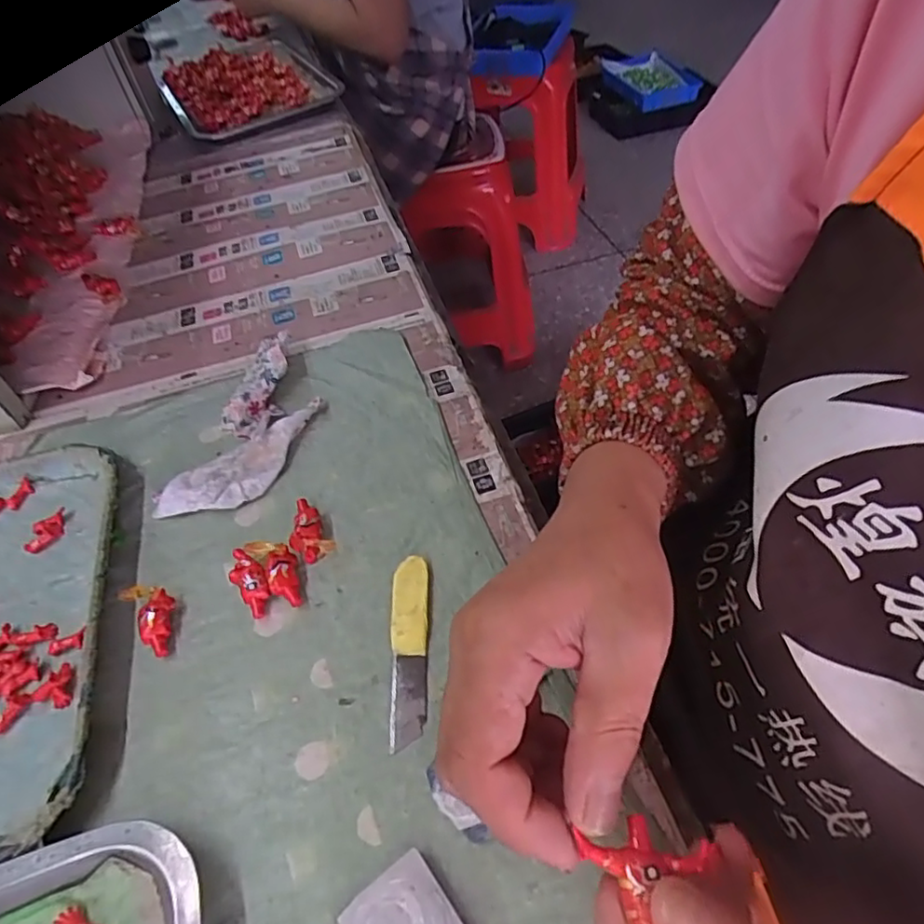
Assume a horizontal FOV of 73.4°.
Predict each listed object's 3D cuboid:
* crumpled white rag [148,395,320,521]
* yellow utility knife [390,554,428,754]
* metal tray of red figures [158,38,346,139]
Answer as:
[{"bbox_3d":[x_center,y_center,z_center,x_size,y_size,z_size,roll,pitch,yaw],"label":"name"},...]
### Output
[{"bbox_3d":[-0.146,0.002,0.426,0.128,0.013,0.047,-29,53,-19],"label":"crumpled white rag"},{"bbox_3d":[-0.029,0.099,0.339,0.020,0.007,0.104,-4,49,2],"label":"yellow utility knife"},{"bbox_3d":[-0.295,-0.518,0.856,0.204,0.046,0.246,-25,52,-16],"label":"metal tray of red figures"}]

